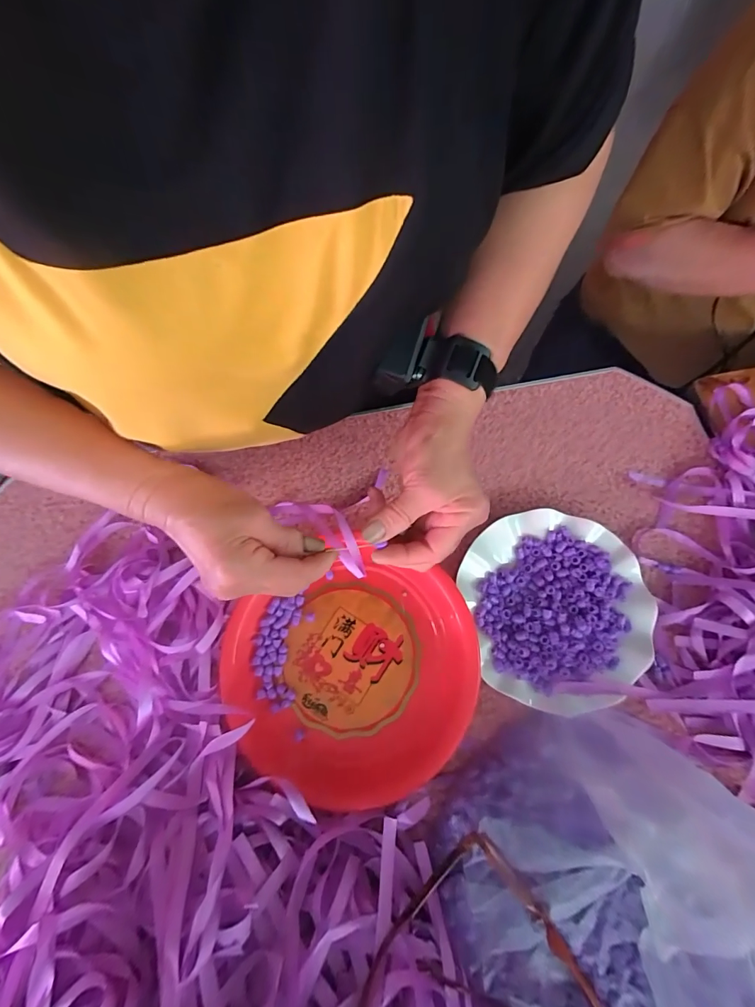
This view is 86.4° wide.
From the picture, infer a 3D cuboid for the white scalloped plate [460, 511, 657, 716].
[{"bbox_3d":[0.172,0.096,0.385,0.167,0.021,0.178,-10,72,-3],"label":"white scalloped plate"}]

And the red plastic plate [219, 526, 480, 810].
[{"bbox_3d":[-0.025,0.148,0.375,0.221,0.033,0.209,0,72,0],"label":"red plastic plate"}]

